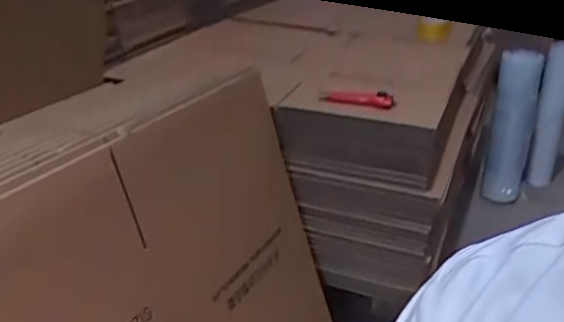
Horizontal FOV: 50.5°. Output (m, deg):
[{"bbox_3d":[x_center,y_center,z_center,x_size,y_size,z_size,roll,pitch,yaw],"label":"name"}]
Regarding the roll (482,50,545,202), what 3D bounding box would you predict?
[{"bbox_3d":[0.658,-0.098,1.712,0.116,0.424,0.110,13,26,21],"label":"roll"}]

